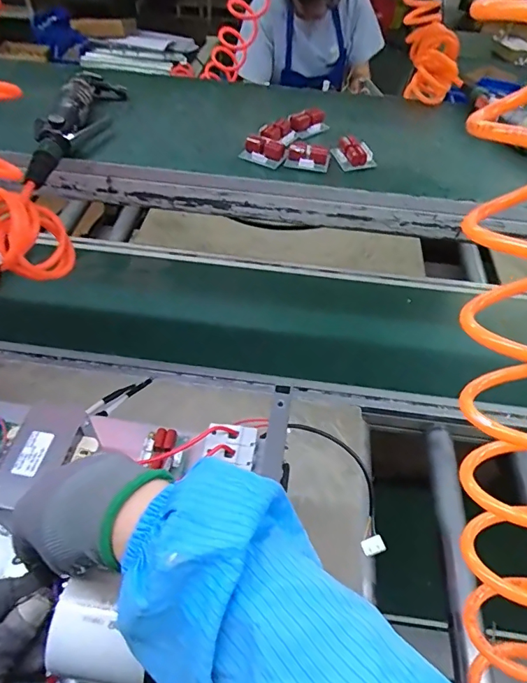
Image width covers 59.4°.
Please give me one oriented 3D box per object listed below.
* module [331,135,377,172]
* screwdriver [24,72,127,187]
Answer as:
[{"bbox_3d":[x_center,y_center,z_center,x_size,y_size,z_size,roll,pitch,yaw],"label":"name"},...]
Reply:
[{"bbox_3d":[0.118,-0.249,0.612,0.049,0.023,0.050,-16,53,-16],"label":"module"},{"bbox_3d":[-0.254,-0.296,0.619,0.064,0.044,0.295,7,50,3],"label":"screwdriver"}]

